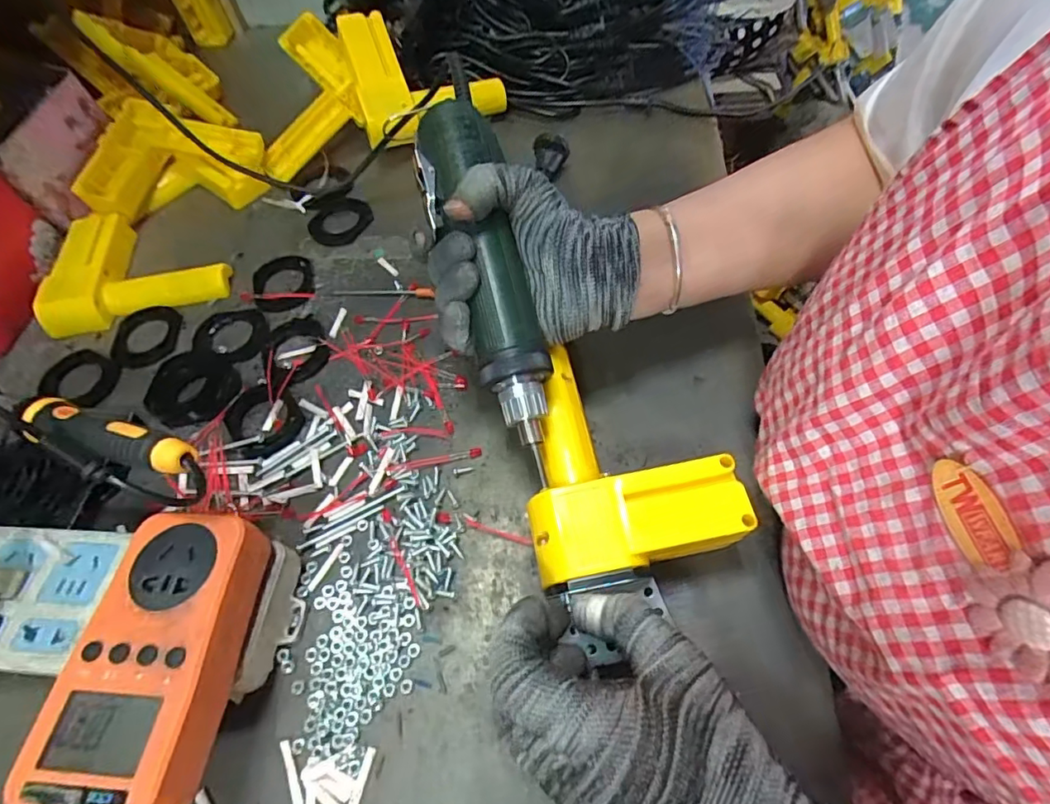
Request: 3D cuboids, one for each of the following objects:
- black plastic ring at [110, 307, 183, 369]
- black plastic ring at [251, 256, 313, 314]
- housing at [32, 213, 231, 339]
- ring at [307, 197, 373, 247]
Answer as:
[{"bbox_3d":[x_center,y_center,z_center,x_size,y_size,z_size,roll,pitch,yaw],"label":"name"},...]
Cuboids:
[{"bbox_3d":[-0.311,-0.054,0.435,0.056,0.009,0.064,-30,62,-13],"label":"black plastic ring"},{"bbox_3d":[-0.205,-0.101,0.444,0.052,0.004,0.062,-16,60,-5],"label":"black plastic ring"},{"bbox_3d":[-0.332,-0.124,0.456,0.145,0.029,0.117,-11,60,-2],"label":"housing"},{"bbox_3d":[-0.168,-0.165,0.486,0.056,0.010,0.062,-23,61,-9],"label":"ring"}]

